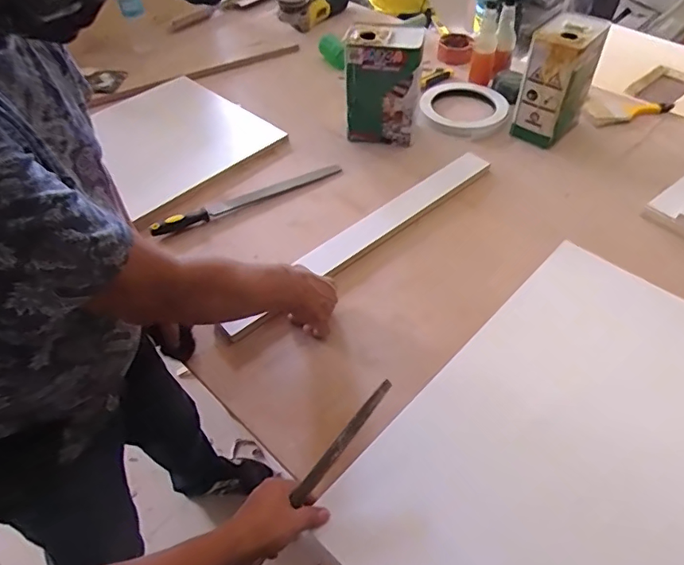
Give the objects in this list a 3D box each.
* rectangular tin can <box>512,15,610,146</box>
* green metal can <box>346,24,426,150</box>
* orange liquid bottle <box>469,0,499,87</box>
[{"bbox_3d":[0.469,-0.436,1.113,0.125,0.215,0.165,26,54,23],"label":"rectangular tin can"},{"bbox_3d":[0.090,-0.424,1.113,0.156,0.216,0.099,7,49,8],"label":"green metal can"},{"bbox_3d":[0.349,-0.577,1.247,0.057,0.173,0.061,14,50,14],"label":"orange liquid bottle"}]

